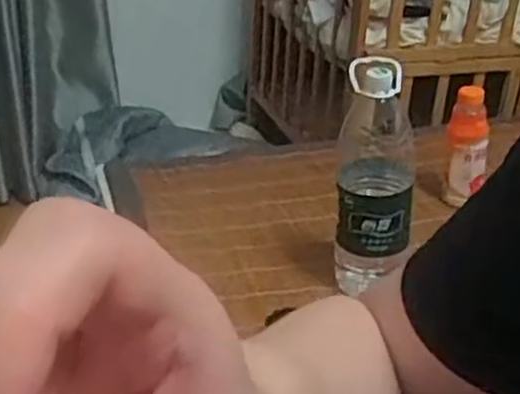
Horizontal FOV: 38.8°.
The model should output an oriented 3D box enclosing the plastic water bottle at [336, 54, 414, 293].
[{"bbox_3d":[0.157,-0.022,1.007,0.103,0.320,0.100,5,28,8],"label":"plastic water bottle"}]

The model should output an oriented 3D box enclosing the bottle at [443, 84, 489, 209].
[{"bbox_3d":[0.349,-0.078,1.242,0.068,0.207,0.065,6,29,9],"label":"bottle"}]

